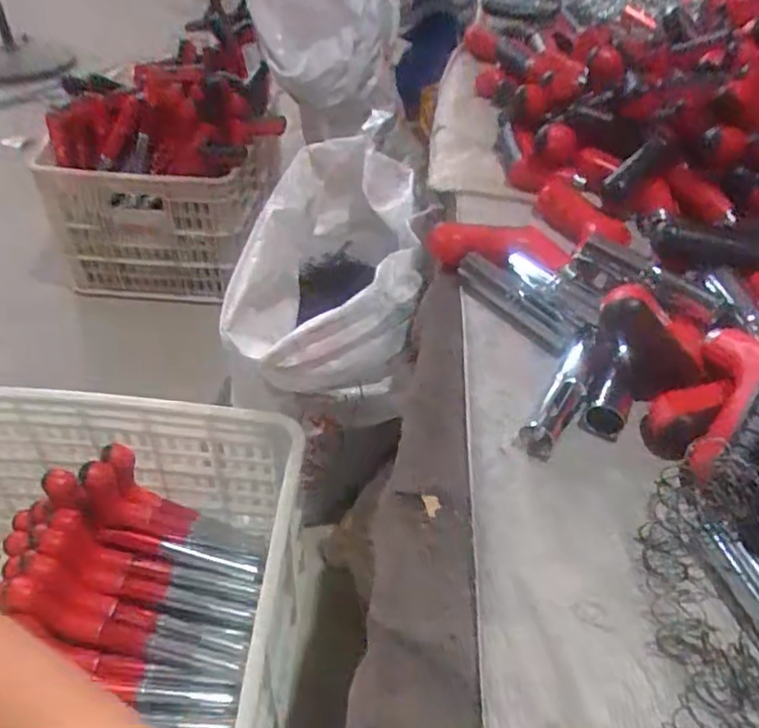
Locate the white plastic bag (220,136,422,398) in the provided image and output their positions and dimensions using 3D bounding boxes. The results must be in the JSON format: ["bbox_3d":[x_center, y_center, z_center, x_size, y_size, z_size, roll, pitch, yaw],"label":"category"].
[{"bbox_3d":[-0.072,-0.129,0.950,0.253,0.264,0.406,7,44,2],"label":"white plastic bag"}]

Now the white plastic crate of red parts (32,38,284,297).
[{"bbox_3d":[-0.452,-0.407,1.425,0.435,0.448,0.413,10,44,5],"label":"white plastic crate of red parts"}]

